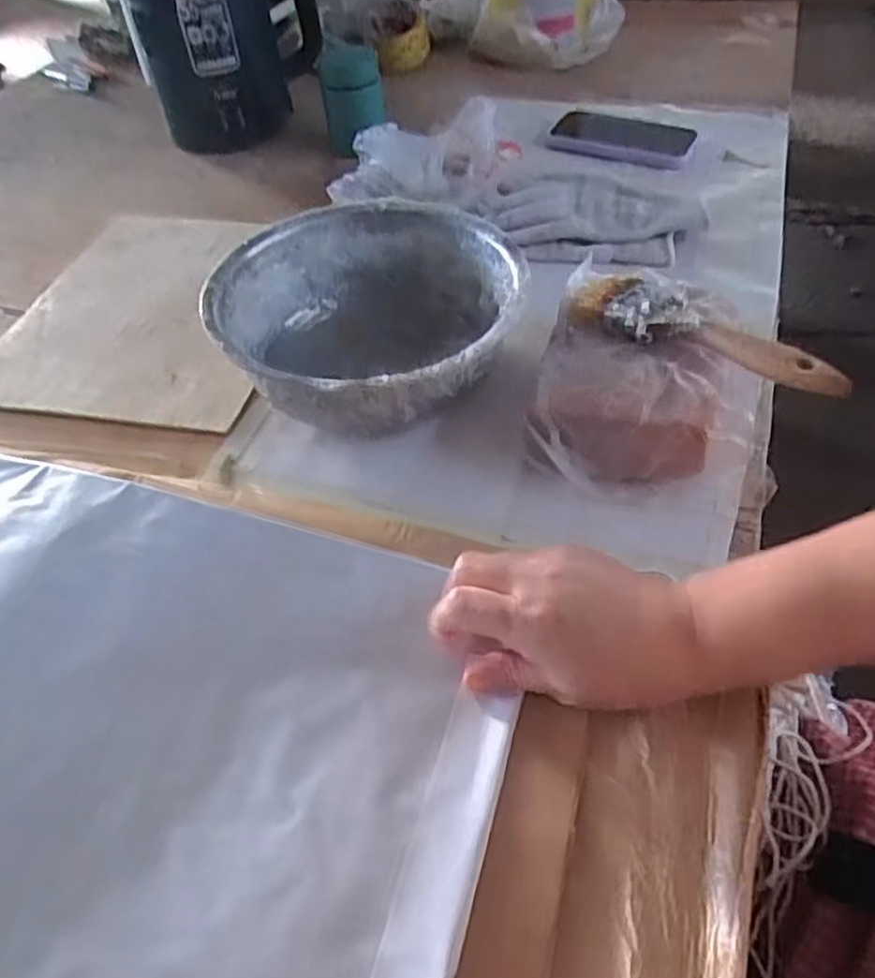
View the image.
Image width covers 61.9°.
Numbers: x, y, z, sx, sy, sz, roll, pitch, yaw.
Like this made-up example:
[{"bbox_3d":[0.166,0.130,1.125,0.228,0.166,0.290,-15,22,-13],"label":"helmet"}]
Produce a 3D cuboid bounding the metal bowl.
[{"bbox_3d":[-0.048,-0.120,0.530,0.210,0.075,0.217,-2,49,3],"label":"metal bowl"}]

